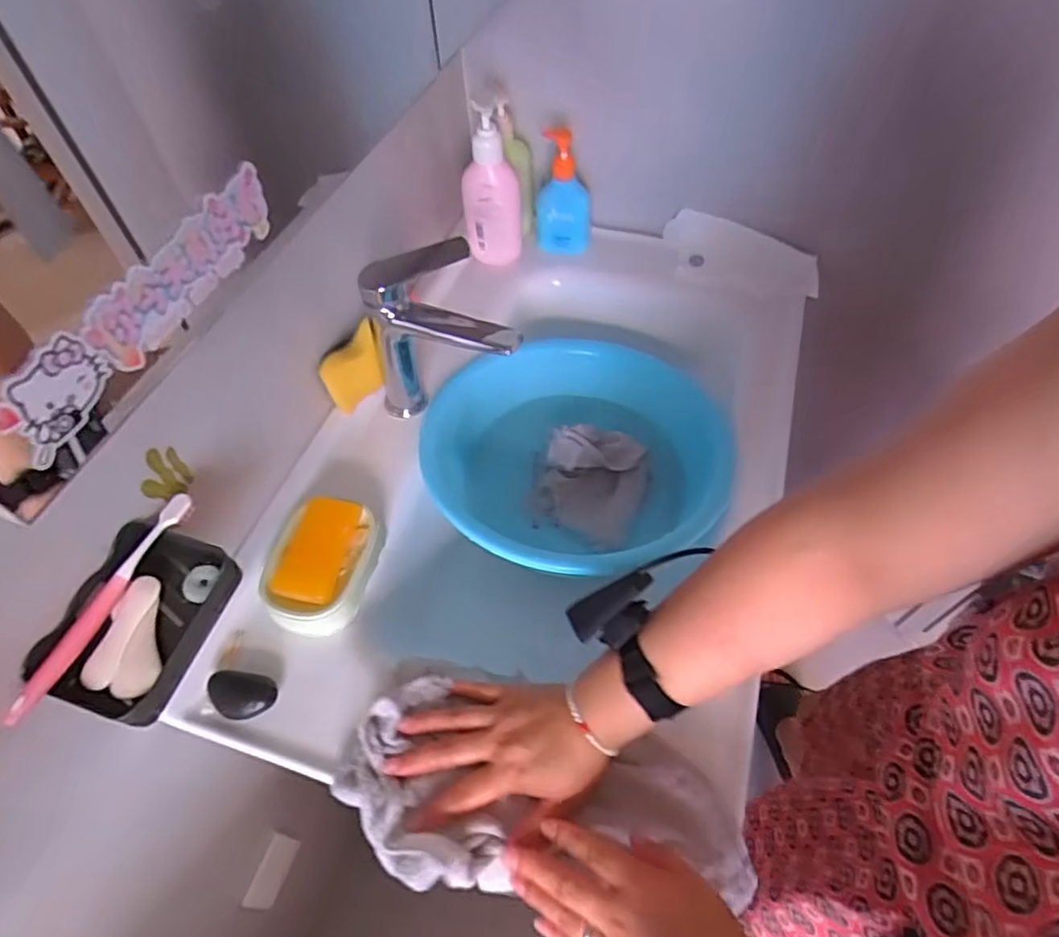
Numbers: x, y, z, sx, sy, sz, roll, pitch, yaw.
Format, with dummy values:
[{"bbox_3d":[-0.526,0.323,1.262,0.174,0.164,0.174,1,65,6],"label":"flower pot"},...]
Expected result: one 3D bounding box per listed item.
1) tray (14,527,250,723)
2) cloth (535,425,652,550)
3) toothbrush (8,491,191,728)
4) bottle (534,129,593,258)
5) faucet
[{"bbox_3d":[-0.289,0.112,0.468,0.088,0.040,0.134,11,56,10],"label":"tray"},{"bbox_3d":[0.081,0.013,0.785,0.127,0.032,0.164,10,56,9],"label":"cloth"},{"bbox_3d":[-0.313,0.096,0.464,0.020,0.016,0.181,16,57,13],"label":"toothbrush"},{"bbox_3d":[0.049,-0.404,0.918,0.079,0.182,0.069,-3,55,0],"label":"bottle"},{"bbox_3d":[-0.087,-0.140,0.699,0.161,0.199,0.084,14,57,11],"label":"faucet"}]

